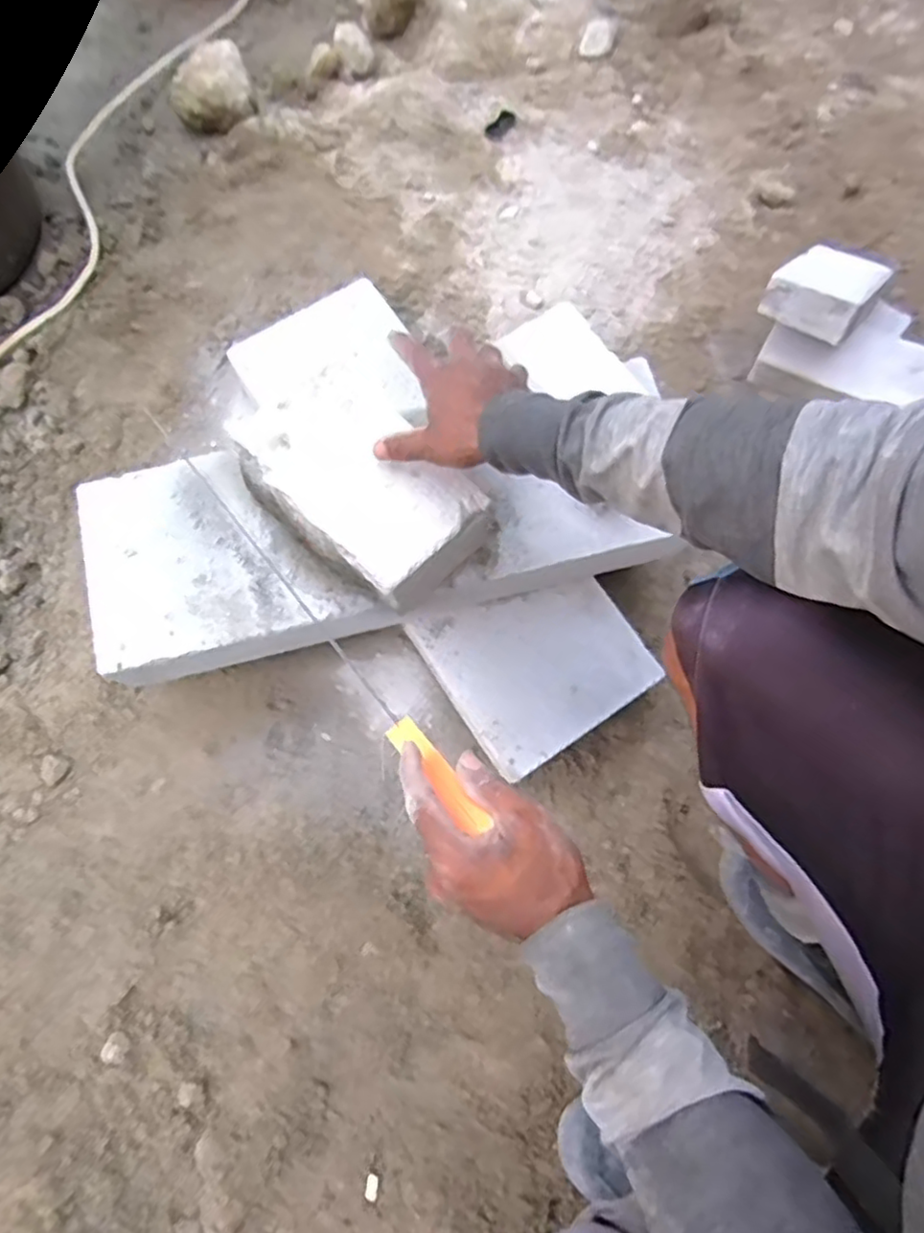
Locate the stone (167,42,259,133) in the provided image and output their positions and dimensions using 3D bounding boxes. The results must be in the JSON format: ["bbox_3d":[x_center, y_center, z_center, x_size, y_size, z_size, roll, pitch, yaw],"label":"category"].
[{"bbox_3d":[-0.407,-0.850,1.065,0.131,0.084,0.100,-20,73,-5],"label":"stone"}]

